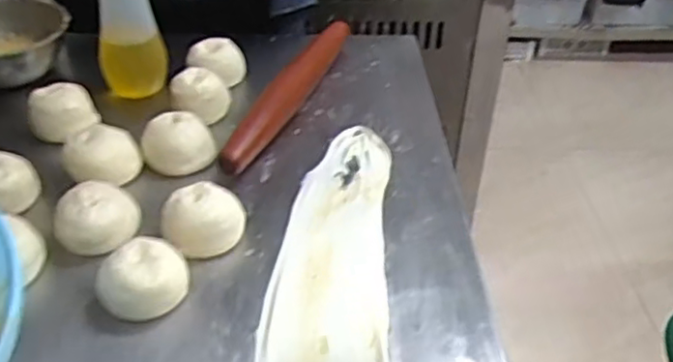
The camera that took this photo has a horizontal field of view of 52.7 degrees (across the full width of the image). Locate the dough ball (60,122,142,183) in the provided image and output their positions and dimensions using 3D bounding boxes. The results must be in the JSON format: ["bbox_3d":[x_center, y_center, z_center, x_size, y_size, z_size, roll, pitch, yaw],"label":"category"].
[{"bbox_3d":[-0.251,-0.030,0.728,0.077,0.044,0.066,-10,39,-15],"label":"dough ball"}]

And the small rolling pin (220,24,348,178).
[{"bbox_3d":[-0.055,-0.119,0.853,0.034,0.033,0.355,14,40,15],"label":"small rolling pin"}]

